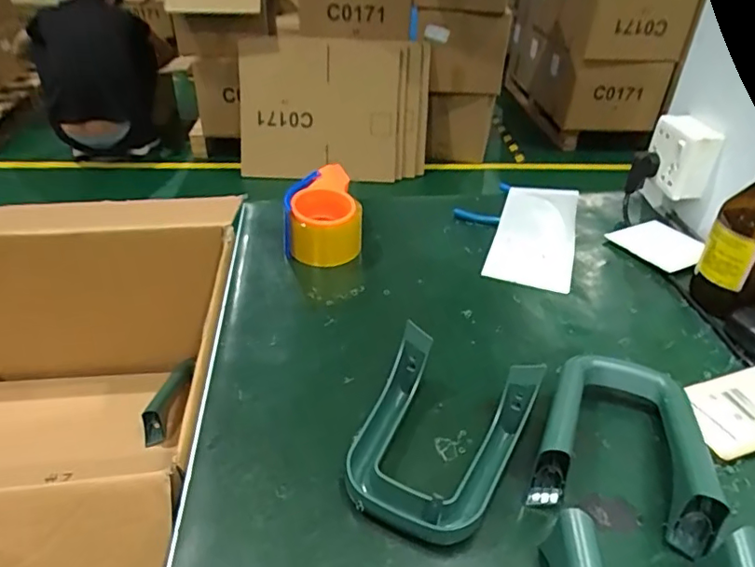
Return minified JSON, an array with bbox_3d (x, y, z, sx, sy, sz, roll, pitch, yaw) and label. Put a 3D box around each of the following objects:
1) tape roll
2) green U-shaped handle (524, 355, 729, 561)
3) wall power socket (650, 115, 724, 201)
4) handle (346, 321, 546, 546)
[{"bbox_3d":[-0.072,-0.085,0.695,0.095,0.078,0.105,-5,37,-9],"label":"tape roll"},{"bbox_3d":[0.200,0.118,0.440,0.126,0.054,0.158,15,39,18],"label":"green U-shaped handle"},{"bbox_3d":[0.407,-0.174,0.728,0.045,0.093,0.091,-2,36,-4],"label":"wall power socket"},{"bbox_3d":[0.047,0.120,0.437,0.124,0.054,0.156,17,39,21],"label":"handle"}]

